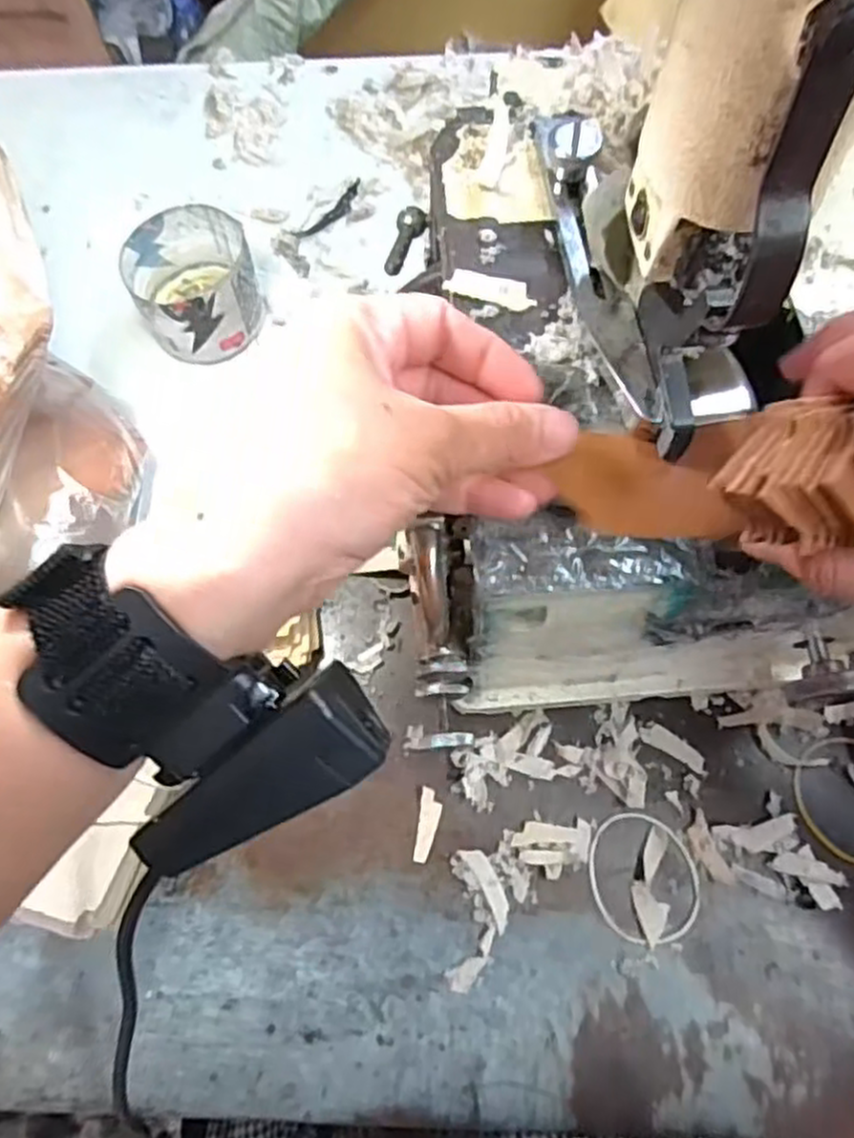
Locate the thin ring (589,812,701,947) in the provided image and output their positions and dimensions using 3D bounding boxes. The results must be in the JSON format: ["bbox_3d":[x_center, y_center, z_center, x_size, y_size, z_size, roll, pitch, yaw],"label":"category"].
[{"bbox_3d":[0.098,0.139,0.340,0.047,0.004,0.057,-14,70,-4],"label":"thin ring"}]

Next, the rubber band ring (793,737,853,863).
[{"bbox_3d":[0.197,0.105,0.353,0.052,0.005,0.053,0,70,1],"label":"rubber band ring"}]

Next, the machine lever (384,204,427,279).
[{"bbox_3d":[-0.010,-0.148,0.343,0.011,0.007,0.034,13,71,6],"label":"machine lever"}]

